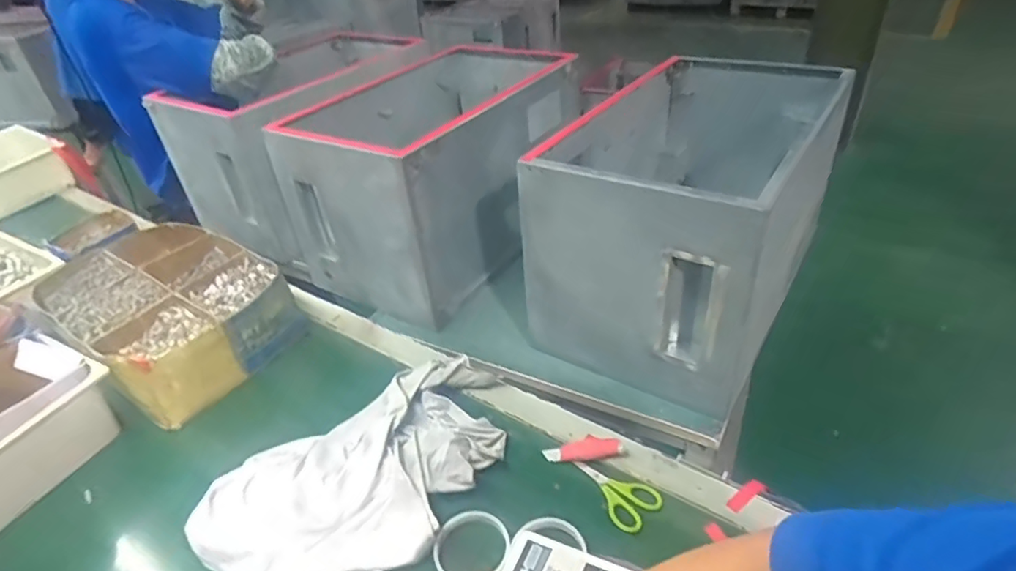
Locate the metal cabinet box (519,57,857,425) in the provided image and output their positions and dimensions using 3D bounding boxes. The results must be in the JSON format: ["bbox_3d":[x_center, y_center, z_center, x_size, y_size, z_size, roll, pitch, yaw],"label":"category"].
[{"bbox_3d":[0.309,-0.138,0.912,0.332,0.322,0.571,19,43,29],"label":"metal cabinet box"}]

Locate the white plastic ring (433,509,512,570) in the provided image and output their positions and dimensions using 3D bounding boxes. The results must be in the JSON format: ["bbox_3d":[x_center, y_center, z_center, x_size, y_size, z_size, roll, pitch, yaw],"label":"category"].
[{"bbox_3d":[-0.040,0.286,0.628,0.079,0.009,0.088,7,38,17],"label":"white plastic ring"}]

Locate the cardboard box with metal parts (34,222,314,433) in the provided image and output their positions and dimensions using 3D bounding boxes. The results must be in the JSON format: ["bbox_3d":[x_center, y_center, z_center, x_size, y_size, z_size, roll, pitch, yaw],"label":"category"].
[{"bbox_3d":[-0.574,0.044,0.975,0.406,0.130,0.280,20,44,31],"label":"cardboard box with metal parts"}]

